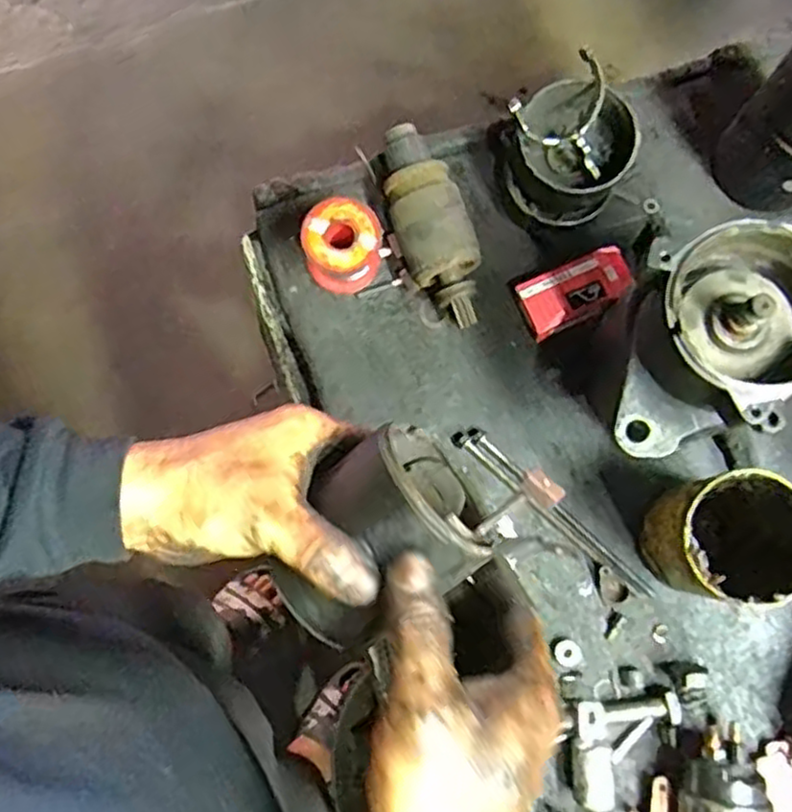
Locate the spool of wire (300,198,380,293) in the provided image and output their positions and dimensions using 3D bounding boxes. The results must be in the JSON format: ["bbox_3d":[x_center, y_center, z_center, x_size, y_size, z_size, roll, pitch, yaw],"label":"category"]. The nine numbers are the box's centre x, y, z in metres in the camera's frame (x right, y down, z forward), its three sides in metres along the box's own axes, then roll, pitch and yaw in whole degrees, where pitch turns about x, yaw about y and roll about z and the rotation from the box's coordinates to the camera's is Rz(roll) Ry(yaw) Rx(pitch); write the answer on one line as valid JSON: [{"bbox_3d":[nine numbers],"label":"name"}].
[{"bbox_3d":[-0.038,-0.112,0.518,0.055,0.060,0.050,-17,80,-4],"label":"spool of wire"}]

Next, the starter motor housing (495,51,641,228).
[{"bbox_3d":[0.123,-0.184,0.513,0.088,0.066,0.092,-34,82,-7],"label":"starter motor housing"}]

